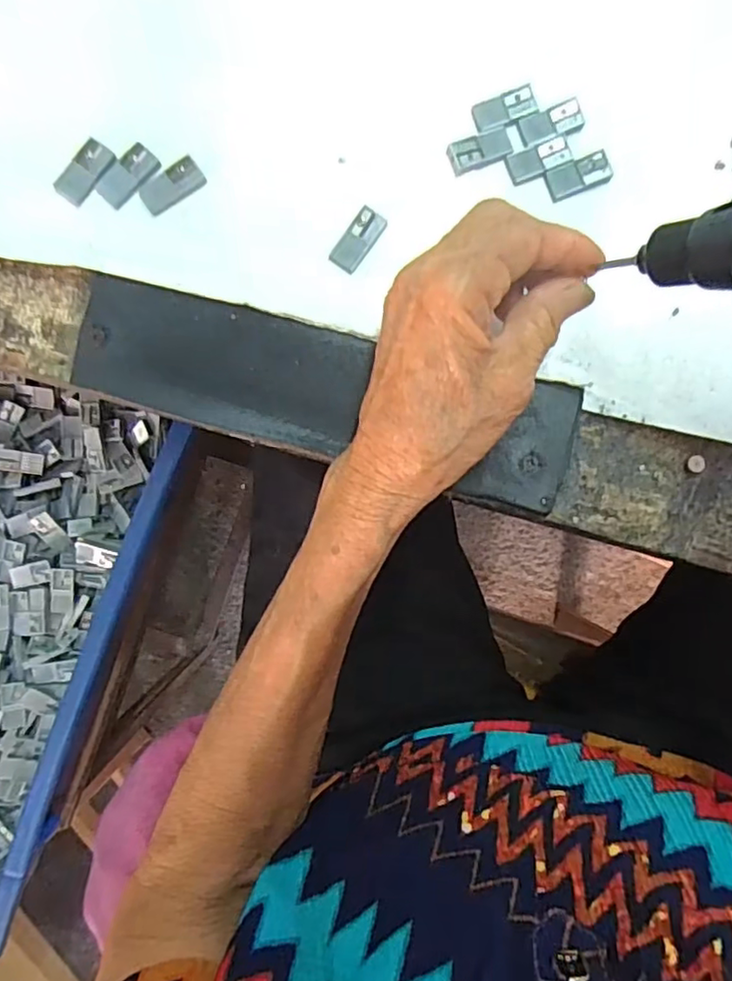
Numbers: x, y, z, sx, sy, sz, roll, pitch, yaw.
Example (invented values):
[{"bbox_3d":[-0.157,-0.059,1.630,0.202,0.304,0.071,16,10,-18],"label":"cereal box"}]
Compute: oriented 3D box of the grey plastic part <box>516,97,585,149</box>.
[{"bbox_3d":[0.083,-0.165,0.272,0.029,0.004,0.014,-20,89,-1],"label":"grey plastic part"}]

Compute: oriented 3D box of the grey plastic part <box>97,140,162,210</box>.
[{"bbox_3d":[-0.104,-0.137,0.265,0.014,0.004,0.028,44,88,1],"label":"grey plastic part"}]

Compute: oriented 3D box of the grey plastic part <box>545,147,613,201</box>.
[{"bbox_3d":[0.096,-0.141,0.273,0.029,0.004,0.015,-21,89,-1],"label":"grey plastic part"}]

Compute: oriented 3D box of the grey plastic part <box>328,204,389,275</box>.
[{"bbox_3d":[-0.003,-0.111,0.268,0.013,0.004,0.029,35,88,0],"label":"grey plastic part"}]

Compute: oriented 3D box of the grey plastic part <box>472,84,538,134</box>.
[{"bbox_3d":[0.062,-0.171,0.277,0.028,0.009,0.014,-20,89,-1],"label":"grey plastic part"}]

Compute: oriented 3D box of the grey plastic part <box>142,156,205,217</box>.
[{"bbox_3d":[-0.085,-0.134,0.268,0.029,0.004,0.014,-39,89,-1],"label":"grey plastic part"}]

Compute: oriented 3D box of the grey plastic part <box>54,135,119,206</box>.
[{"bbox_3d":[-0.122,-0.138,0.265,0.014,0.005,0.028,37,88,0],"label":"grey plastic part"}]

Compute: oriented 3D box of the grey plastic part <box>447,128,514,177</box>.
[{"bbox_3d":[0.051,-0.152,0.272,0.029,0.004,0.014,-20,89,-1],"label":"grey plastic part"}]

